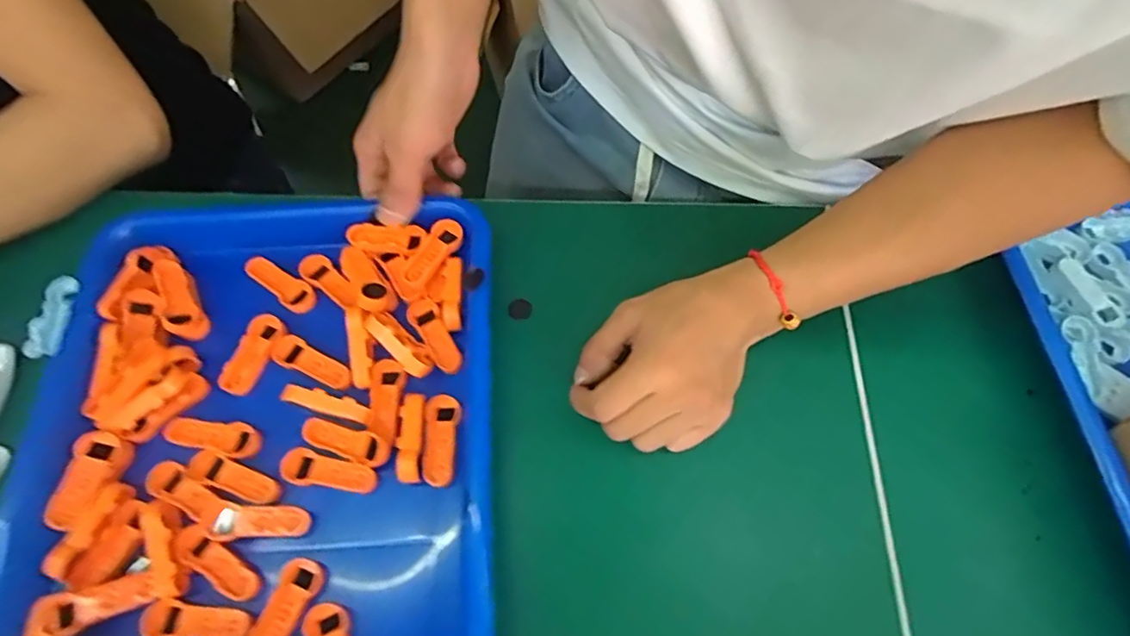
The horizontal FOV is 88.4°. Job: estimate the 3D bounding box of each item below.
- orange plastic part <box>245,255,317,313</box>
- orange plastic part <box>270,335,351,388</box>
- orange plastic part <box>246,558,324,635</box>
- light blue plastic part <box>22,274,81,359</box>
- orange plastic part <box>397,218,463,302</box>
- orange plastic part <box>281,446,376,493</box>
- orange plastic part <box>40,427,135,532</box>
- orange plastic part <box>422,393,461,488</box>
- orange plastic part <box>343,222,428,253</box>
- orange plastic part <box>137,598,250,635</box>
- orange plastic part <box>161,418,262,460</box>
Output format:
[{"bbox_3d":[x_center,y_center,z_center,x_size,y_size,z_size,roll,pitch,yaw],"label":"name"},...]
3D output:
[{"bbox_3d":[-0.184,-0.022,0.376,0.054,0.007,0.019,33,70,13],"label":"orange plastic part"},{"bbox_3d":[-0.152,0.029,0.354,0.052,0.011,0.018,26,68,10],"label":"orange plastic part"},{"bbox_3d":[-0.144,0.148,0.294,0.021,0.004,0.049,25,68,10],"label":"orange plastic part"},{"bbox_3d":[-0.325,-0.001,0.367,0.016,0.013,0.053,4,66,1],"label":"light blue plastic part"},{"bbox_3d":[-0.086,-0.039,0.369,0.020,0.007,0.056,28,69,11],"label":"orange plastic part"},{"bbox_3d":[-0.133,0.086,0.325,0.053,0.010,0.018,10,66,3],"label":"orange plastic part"},{"bbox_3d":[-0.258,0.087,0.312,0.027,0.009,0.051,36,45,-28],"label":"orange plastic part"},{"bbox_3d":[-0.071,0.070,0.336,0.019,0.009,0.051,-1,66,-1],"label":"orange plastic part"},{"bbox_3d":[-0.116,-0.052,0.378,0.051,0.009,0.017,4,66,1],"label":"orange plastic part"},{"bbox_3d":[-0.185,0.152,0.292,0.053,0.007,0.018,3,66,0],"label":"orange plastic part"},{"bbox_3d":[-0.203,0.066,0.332,0.056,0.011,0.020,12,66,5],"label":"orange plastic part"}]

